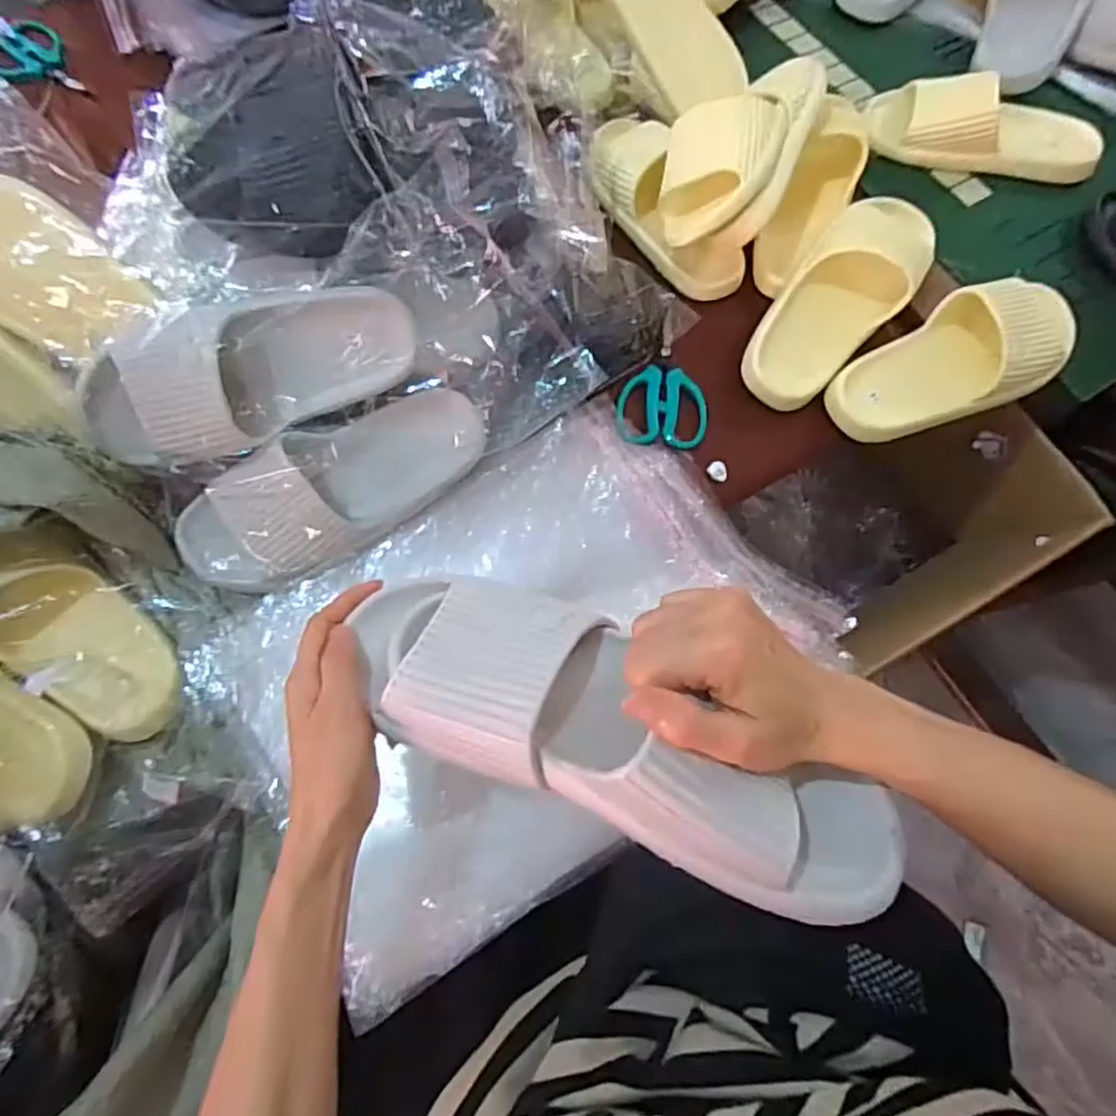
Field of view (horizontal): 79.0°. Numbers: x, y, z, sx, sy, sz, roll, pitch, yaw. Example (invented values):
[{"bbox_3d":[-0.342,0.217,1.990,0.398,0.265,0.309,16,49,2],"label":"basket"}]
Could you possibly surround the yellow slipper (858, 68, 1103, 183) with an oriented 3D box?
[{"bbox_3d":[0.462,-0.465,0.725,0.246,0.074,0.084,12,71,4],"label":"yellow slipper"}]

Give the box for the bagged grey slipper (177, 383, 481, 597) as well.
[{"bbox_3d":[-0.187,-0.059,0.577,0.264,0.080,0.100,-27,103,-13],"label":"bagged grey slipper"}]

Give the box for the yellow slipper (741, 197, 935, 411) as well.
[{"bbox_3d":[0.274,-0.253,0.649,0.105,0.061,0.249,34,73,11],"label":"yellow slipper"}]

